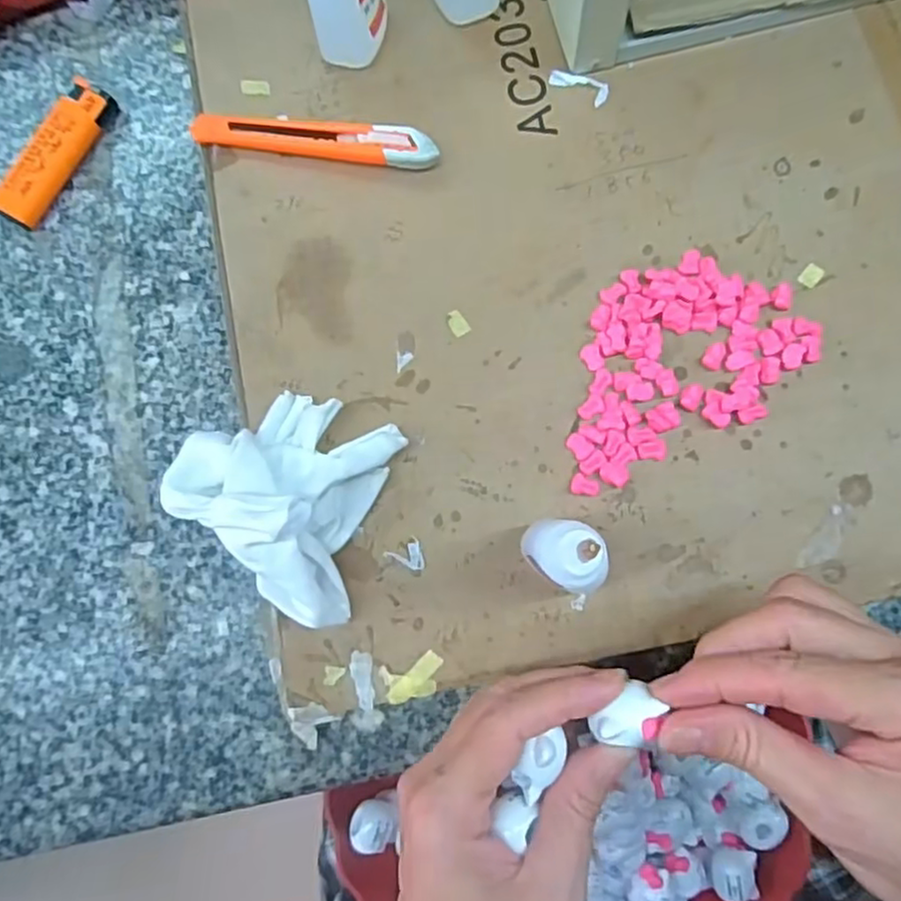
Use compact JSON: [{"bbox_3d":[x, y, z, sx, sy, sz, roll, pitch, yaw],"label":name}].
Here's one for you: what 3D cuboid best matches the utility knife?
[{"bbox_3d":[-0.065,-0.152,0.329,0.118,0.012,0.019,9,83,6],"label":"utility knife"}]

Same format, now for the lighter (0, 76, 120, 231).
[{"bbox_3d":[-0.202,-0.151,0.345,0.022,0.015,0.081,32,86,9],"label":"lighter"}]

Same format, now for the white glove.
[{"bbox_3d":[-0.073,0.018,0.281,0.082,0.054,0.086,17,84,7],"label":"white glove"}]

